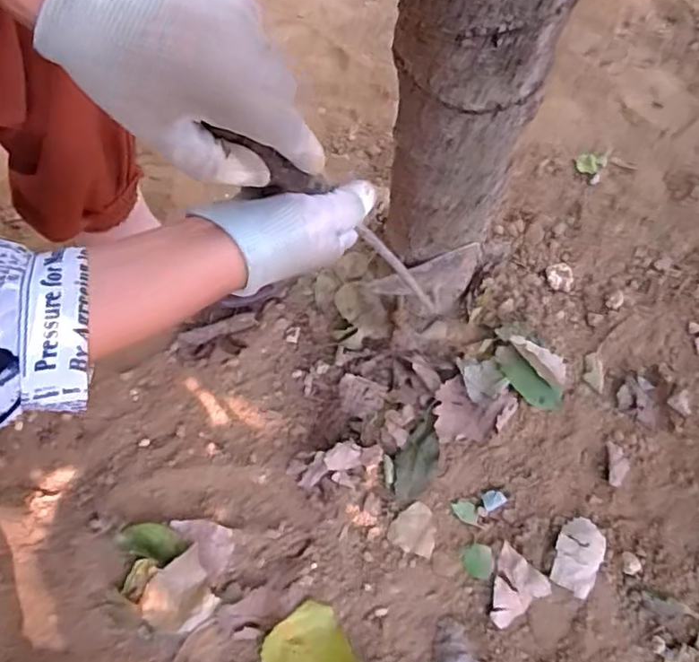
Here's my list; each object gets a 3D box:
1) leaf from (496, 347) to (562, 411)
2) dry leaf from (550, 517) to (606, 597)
[{"bbox_3d":[0.186,0.053,0.632,0.083,0.009,0.030,42,71,-7],"label":"leaf"},{"bbox_3d":[0.219,0.214,0.581,0.042,0.018,0.070,30,69,13],"label":"dry leaf"}]

